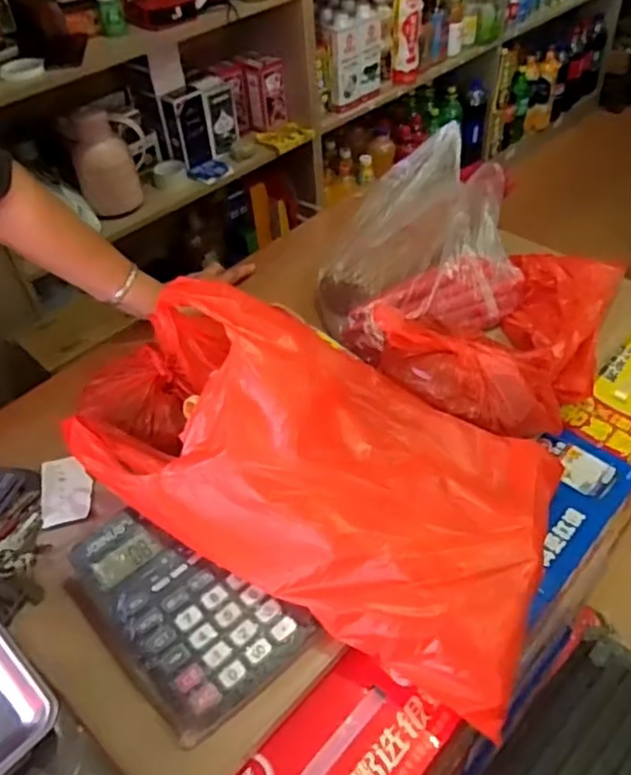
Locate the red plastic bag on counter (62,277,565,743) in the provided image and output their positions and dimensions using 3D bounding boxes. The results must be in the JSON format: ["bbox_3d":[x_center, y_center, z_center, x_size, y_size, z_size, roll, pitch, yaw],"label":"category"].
[{"bbox_3d":[-0.025,0.067,0.607,0.469,0.162,0.258,15,49,18],"label":"red plastic bag on counter"}]

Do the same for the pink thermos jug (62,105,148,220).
[{"bbox_3d":[-0.493,-0.549,1.549,0.165,0.229,0.143,-17,48,-12],"label":"pink thermos jug"}]

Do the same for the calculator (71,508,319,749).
[{"bbox_3d":[-0.115,0.185,0.576,0.136,0.041,0.200,-33,53,-25],"label":"calculator"}]

